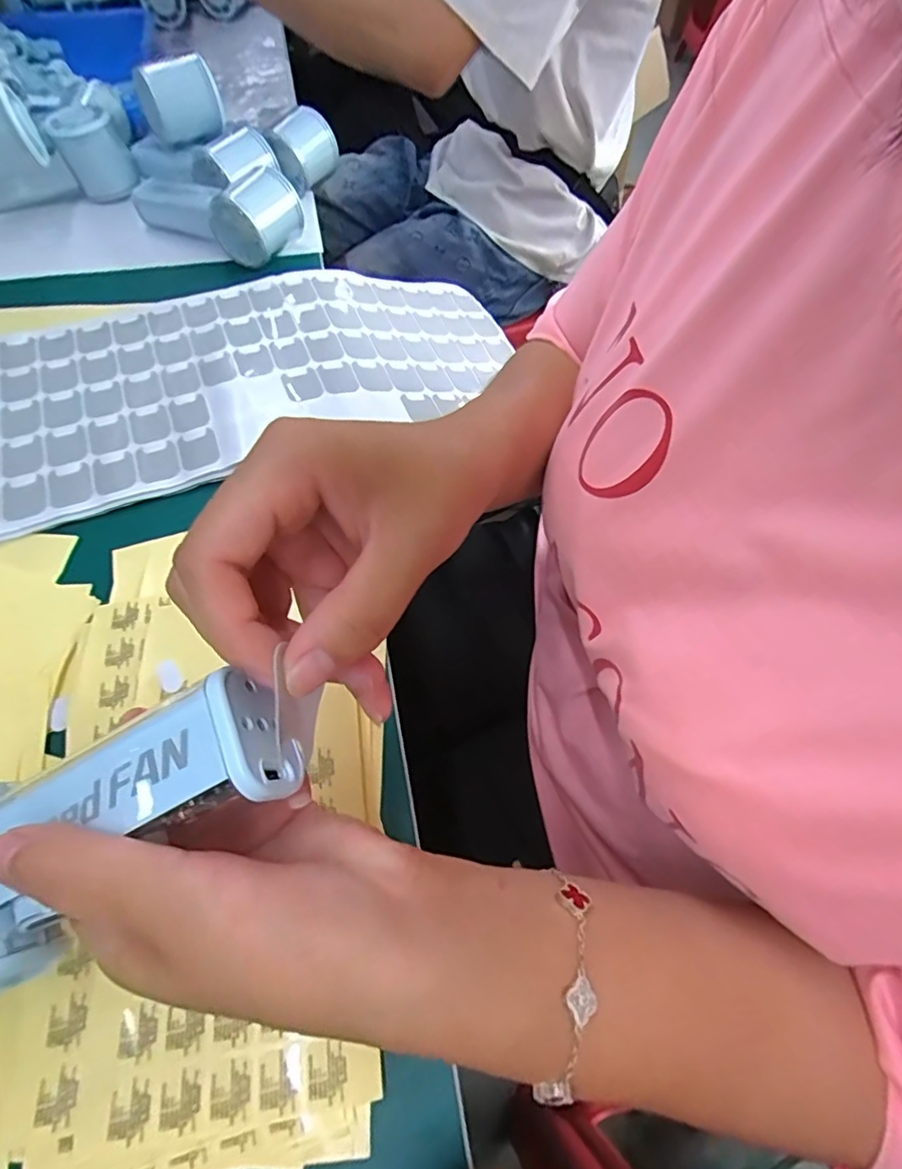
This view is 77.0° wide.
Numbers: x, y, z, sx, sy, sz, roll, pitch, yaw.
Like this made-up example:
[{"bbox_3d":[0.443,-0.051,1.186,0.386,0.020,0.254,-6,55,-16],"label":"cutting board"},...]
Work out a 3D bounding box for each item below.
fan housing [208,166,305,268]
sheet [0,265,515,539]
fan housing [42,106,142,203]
[{"bbox_3d":[-0.161,-0.315,0.479,0.051,0.046,0.069,27,62,17],"label":"fan housing"},{"bbox_3d":[-0.166,-0.146,0.428,0.459,0.047,0.190,-21,61,-13],"label":"sheet"},{"bbox_3d":[-0.338,-0.412,0.535,0.058,0.049,0.072,-27,62,-16],"label":"fan housing"}]

